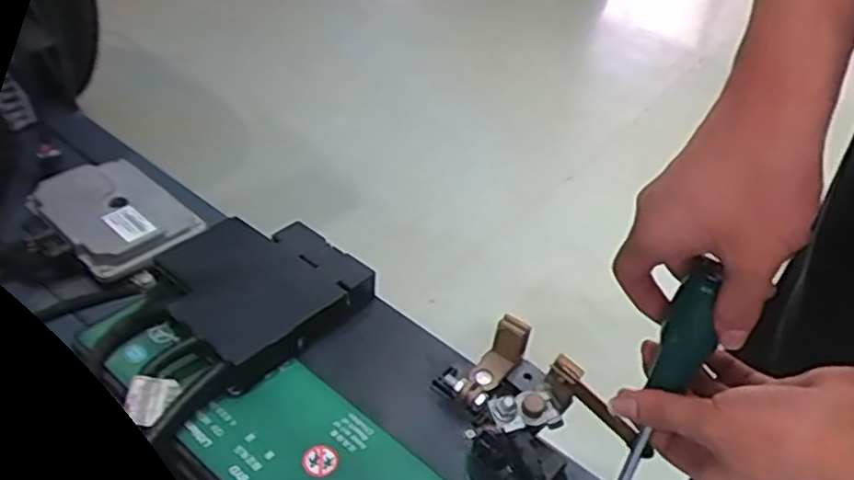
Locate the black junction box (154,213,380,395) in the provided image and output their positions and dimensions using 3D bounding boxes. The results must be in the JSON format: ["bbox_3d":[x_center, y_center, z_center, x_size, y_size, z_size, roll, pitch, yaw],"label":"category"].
[{"bbox_3d":[-0.147,0.036,0.597,0.150,0.037,0.142,33,48,28],"label":"black junction box"}]

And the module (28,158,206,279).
[{"bbox_3d":[-0.314,-0.032,0.711,0.148,0.031,0.116,34,49,28],"label":"module"}]

